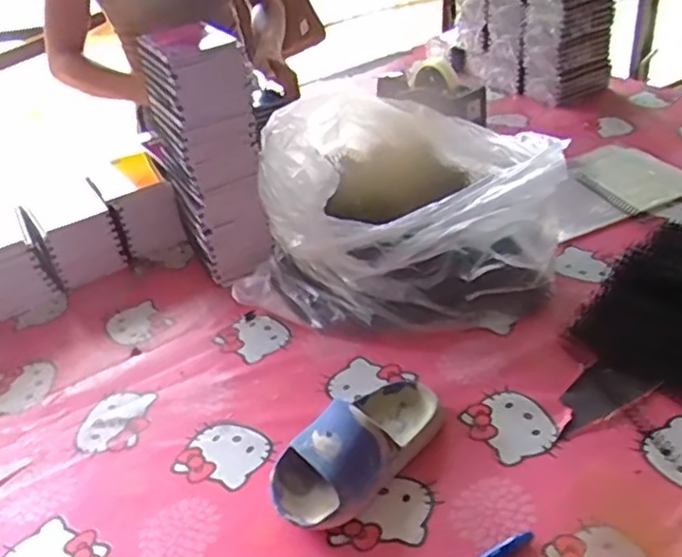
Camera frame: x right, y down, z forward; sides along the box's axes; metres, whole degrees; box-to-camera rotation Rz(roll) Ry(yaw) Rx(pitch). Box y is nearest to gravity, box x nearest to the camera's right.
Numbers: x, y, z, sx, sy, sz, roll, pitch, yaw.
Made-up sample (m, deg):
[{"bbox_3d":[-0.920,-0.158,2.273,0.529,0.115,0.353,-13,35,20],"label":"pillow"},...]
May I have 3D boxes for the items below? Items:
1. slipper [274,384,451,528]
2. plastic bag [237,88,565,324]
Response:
[{"bbox_3d":[0.019,0.136,0.571,0.179,0.066,0.084,-31,41,-31],"label":"slipper"},{"bbox_3d":[0.085,-0.090,0.792,0.337,0.173,0.328,9,37,22],"label":"plastic bag"}]

